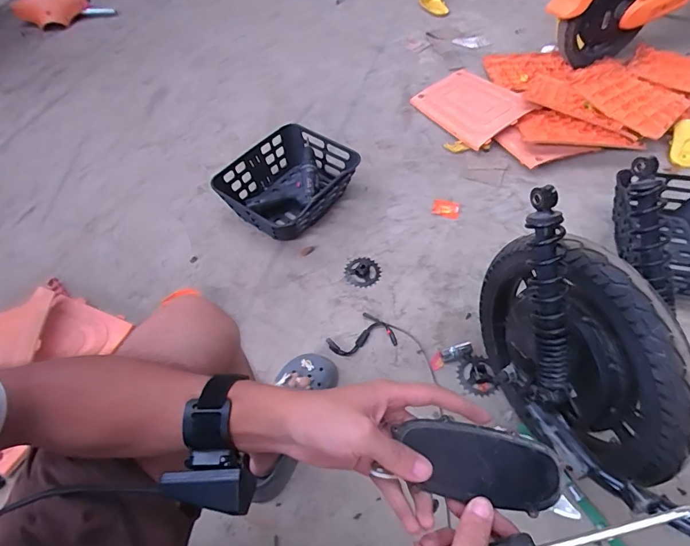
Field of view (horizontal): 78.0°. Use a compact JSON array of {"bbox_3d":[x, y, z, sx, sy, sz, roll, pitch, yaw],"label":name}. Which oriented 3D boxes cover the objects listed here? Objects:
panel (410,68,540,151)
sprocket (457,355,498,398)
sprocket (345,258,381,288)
[{"bbox_3d":[0.399,-0.541,1.376,0.266,0.053,0.332,-31,57,-21],"label":"panel"},{"bbox_3d":[0.270,0.209,0.863,0.087,0.015,0.080,-1,55,1],"label":"sprocket"},{"bbox_3d":[0.044,-0.003,1.026,0.079,0.011,0.089,30,61,21],"label":"sprocket"}]

